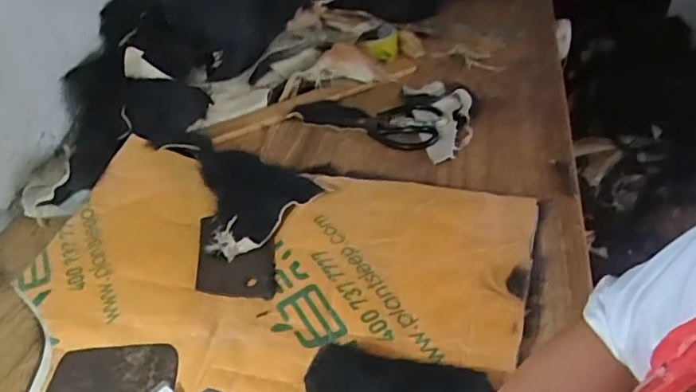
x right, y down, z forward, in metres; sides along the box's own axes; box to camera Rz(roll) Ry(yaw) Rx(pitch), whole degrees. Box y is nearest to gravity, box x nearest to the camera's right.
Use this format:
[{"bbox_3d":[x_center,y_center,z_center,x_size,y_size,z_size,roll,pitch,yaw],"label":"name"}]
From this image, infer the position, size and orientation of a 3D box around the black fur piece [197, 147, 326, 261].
[{"bbox_3d":[-0.159,-0.004,0.758,0.199,0.020,0.166,26,49,32],"label":"black fur piece"}]

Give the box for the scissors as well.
[{"bbox_3d":[0.029,-0.127,0.919,0.246,0.021,0.108,14,42,19],"label":"scissors"}]

